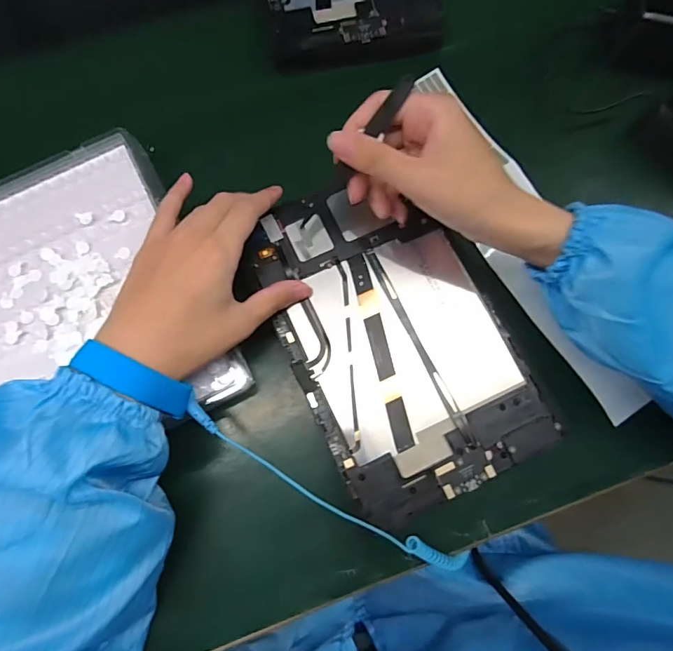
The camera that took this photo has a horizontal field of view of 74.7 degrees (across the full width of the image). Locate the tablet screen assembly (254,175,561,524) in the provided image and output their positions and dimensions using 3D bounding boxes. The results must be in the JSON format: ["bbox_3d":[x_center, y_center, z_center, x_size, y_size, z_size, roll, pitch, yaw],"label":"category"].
[{"bbox_3d":[0.040,0.003,0.314,0.144,0.008,0.231,-23,79,-7],"label":"tablet screen assembly"}]

